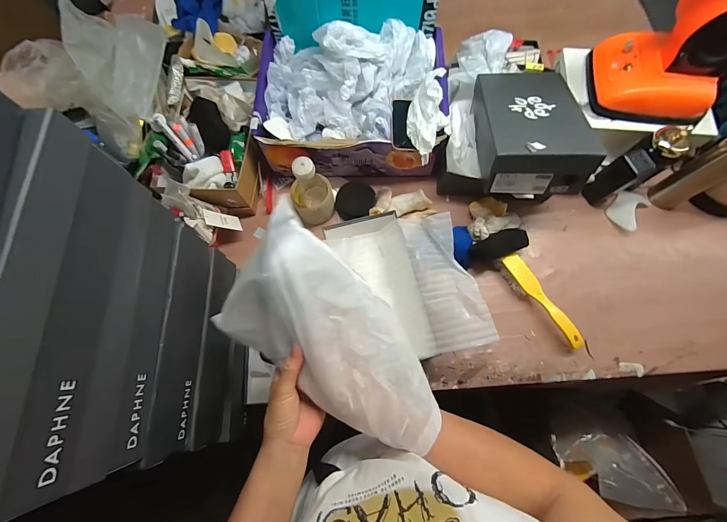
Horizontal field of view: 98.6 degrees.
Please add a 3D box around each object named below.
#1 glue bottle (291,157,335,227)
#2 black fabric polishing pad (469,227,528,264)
[{"bbox_3d":[-0.110,-0.145,0.651,0.088,0.180,0.076,-11,73,-2],"label":"glue bottle"},{"bbox_3d":[0.291,-0.034,0.680,0.122,0.018,0.055,-23,73,13],"label":"black fabric polishing pad"}]

